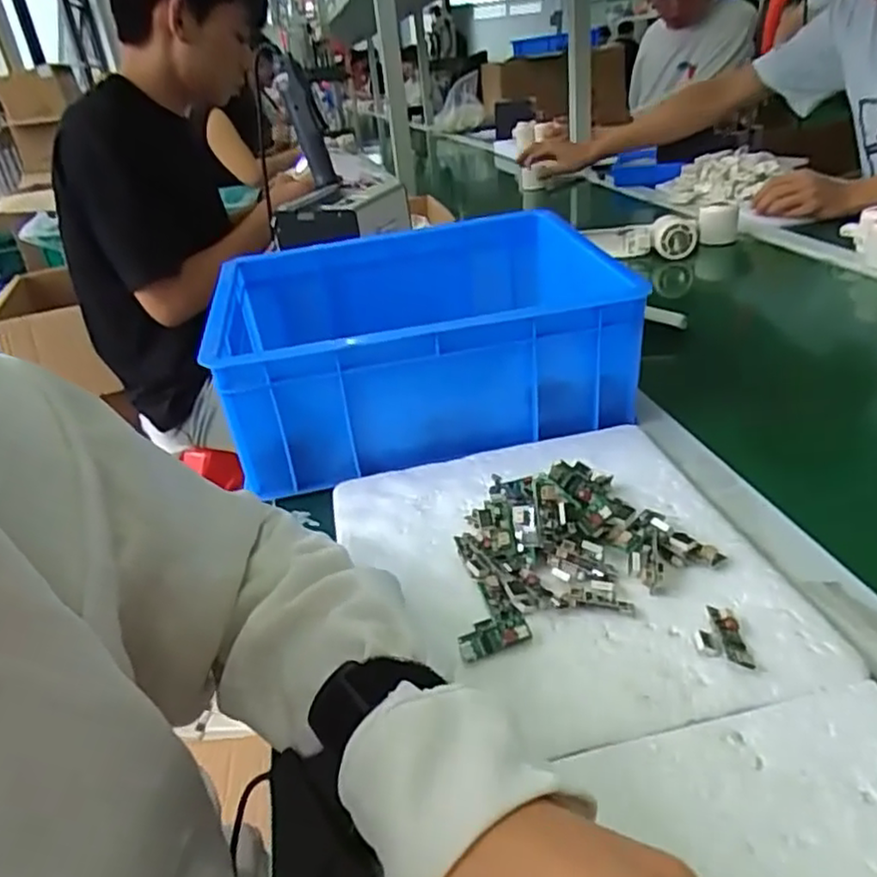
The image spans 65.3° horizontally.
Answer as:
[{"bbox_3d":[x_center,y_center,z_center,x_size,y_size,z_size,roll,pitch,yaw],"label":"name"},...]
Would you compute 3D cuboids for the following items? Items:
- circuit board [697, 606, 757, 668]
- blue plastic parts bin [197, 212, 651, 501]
[{"bbox_3d":[0.142,0.102,0.348,0.022,0.009,0.037,-4,29,7],"label":"circuit board"},{"bbox_3d":[-0.016,-0.096,0.629,0.318,0.128,0.261,-10,29,-4],"label":"blue plastic parts bin"}]

